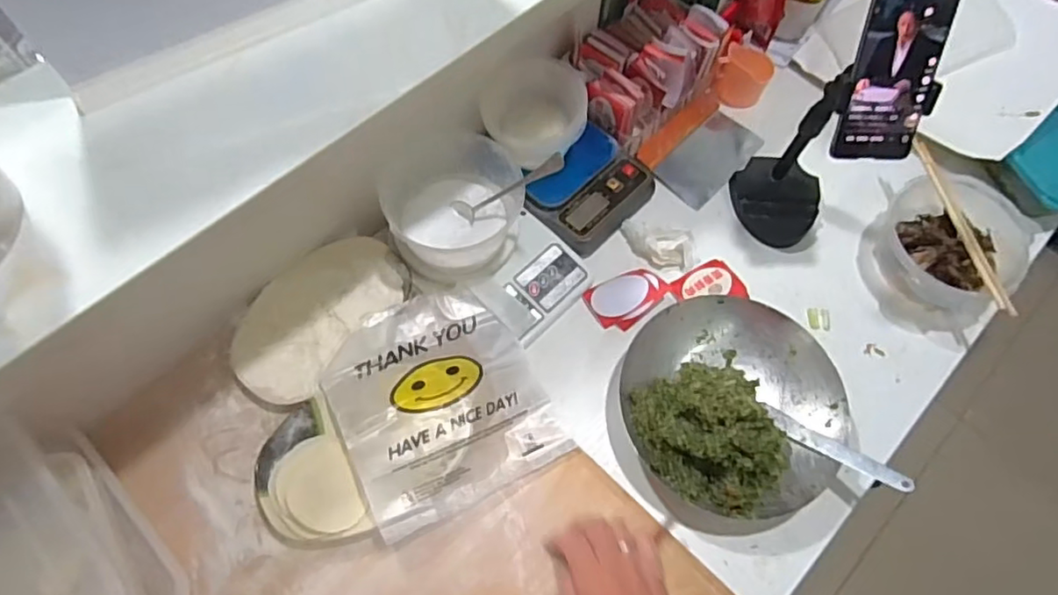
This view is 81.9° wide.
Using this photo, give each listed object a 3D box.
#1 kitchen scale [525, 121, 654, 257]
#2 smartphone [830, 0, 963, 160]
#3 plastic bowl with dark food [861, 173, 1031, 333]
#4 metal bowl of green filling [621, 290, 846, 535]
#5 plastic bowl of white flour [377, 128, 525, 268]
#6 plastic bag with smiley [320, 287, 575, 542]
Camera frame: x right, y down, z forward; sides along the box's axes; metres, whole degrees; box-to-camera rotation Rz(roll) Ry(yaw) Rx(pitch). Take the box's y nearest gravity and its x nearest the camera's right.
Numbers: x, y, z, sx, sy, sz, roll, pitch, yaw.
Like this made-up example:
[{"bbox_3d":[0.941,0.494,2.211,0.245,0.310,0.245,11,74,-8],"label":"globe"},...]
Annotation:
[{"bbox_3d":[0.076,-0.131,0.735,0.126,0.034,0.149,39,70,15],"label":"kitchen scale"},{"bbox_3d":[0.317,-0.200,0.525,0.077,0.163,0.011,2,28,-1],"label":"smartphone"},{"bbox_3d":[0.469,-0.051,0.696,0.154,0.073,0.152,1,65,-1],"label":"plastic bowl with dark food"},{"bbox_3d":[0.206,0.107,0.610,0.215,0.066,0.224,1,65,-1],"label":"metal bowl of green filling"},{"bbox_3d":[-0.081,-0.102,0.651,0.120,0.090,0.143,42,70,16],"label":"plastic bowl of white flour"},{"bbox_3d":[-0.088,0.095,0.596,0.194,0.045,0.212,-26,68,-13],"label":"plastic bag with smiley"}]

